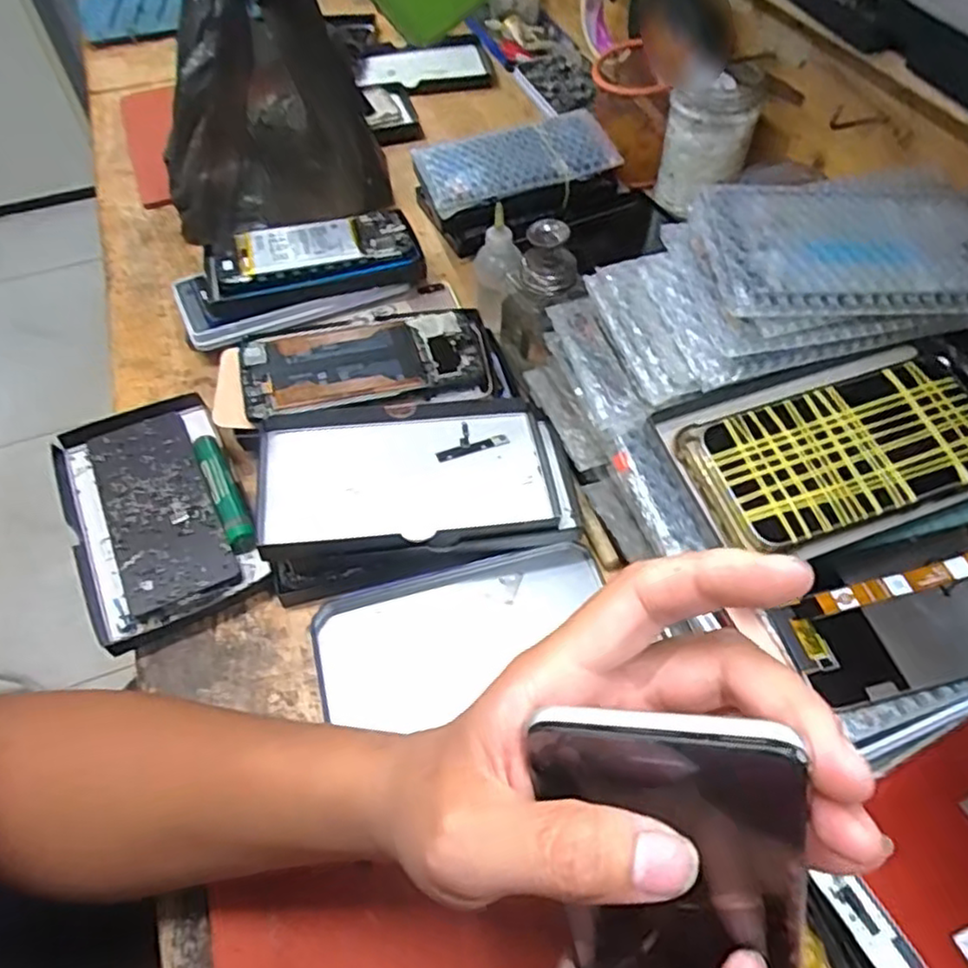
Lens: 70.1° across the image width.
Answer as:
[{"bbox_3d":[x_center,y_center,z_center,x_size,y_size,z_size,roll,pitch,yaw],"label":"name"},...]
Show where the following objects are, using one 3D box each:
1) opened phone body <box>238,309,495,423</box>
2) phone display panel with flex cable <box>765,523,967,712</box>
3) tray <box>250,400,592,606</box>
[{"bbox_3d":[-0.081,-0.089,0.495,0.176,0.017,0.081,-14,55,-8],"label":"opened phone body"},{"bbox_3d":[0.215,0.055,0.323,0.154,0.006,0.070,-13,53,-2],"label":"phone display panel with flex cable"},{"bbox_3d":[-0.042,-0.001,0.443,0.200,0.038,0.115,-8,54,-4],"label":"tray"}]

